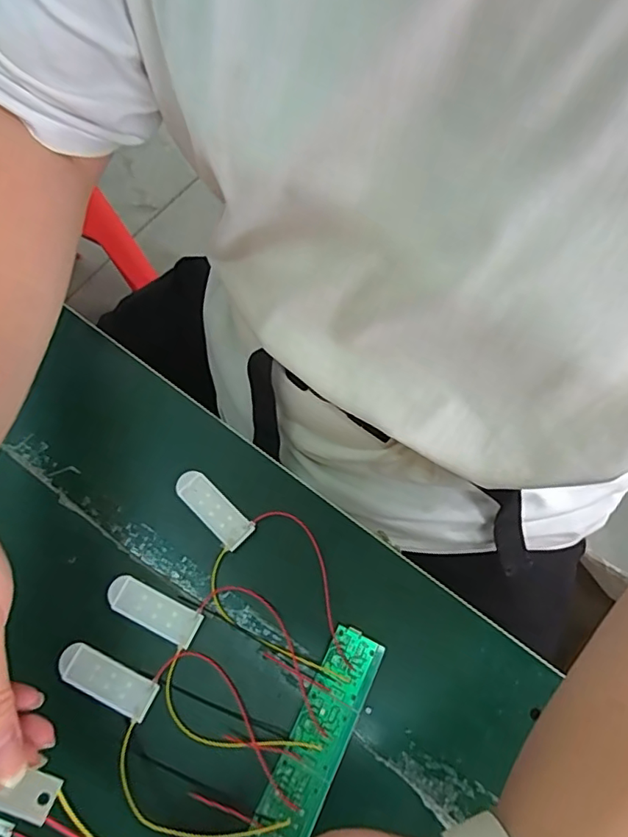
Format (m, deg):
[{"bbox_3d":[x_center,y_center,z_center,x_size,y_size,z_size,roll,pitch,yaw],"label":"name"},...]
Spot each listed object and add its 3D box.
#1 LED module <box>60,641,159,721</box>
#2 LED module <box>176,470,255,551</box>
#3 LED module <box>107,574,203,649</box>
[{"bbox_3d":[-0.115,0.145,0.297,0.056,0.004,0.020,25,68,8],"label":"LED module"},{"bbox_3d":[-0.064,0.056,0.336,0.056,0.004,0.021,41,71,14],"label":"LED module"},{"bbox_3d":[-0.094,0.111,0.313,0.057,0.005,0.020,24,68,8],"label":"LED module"}]

